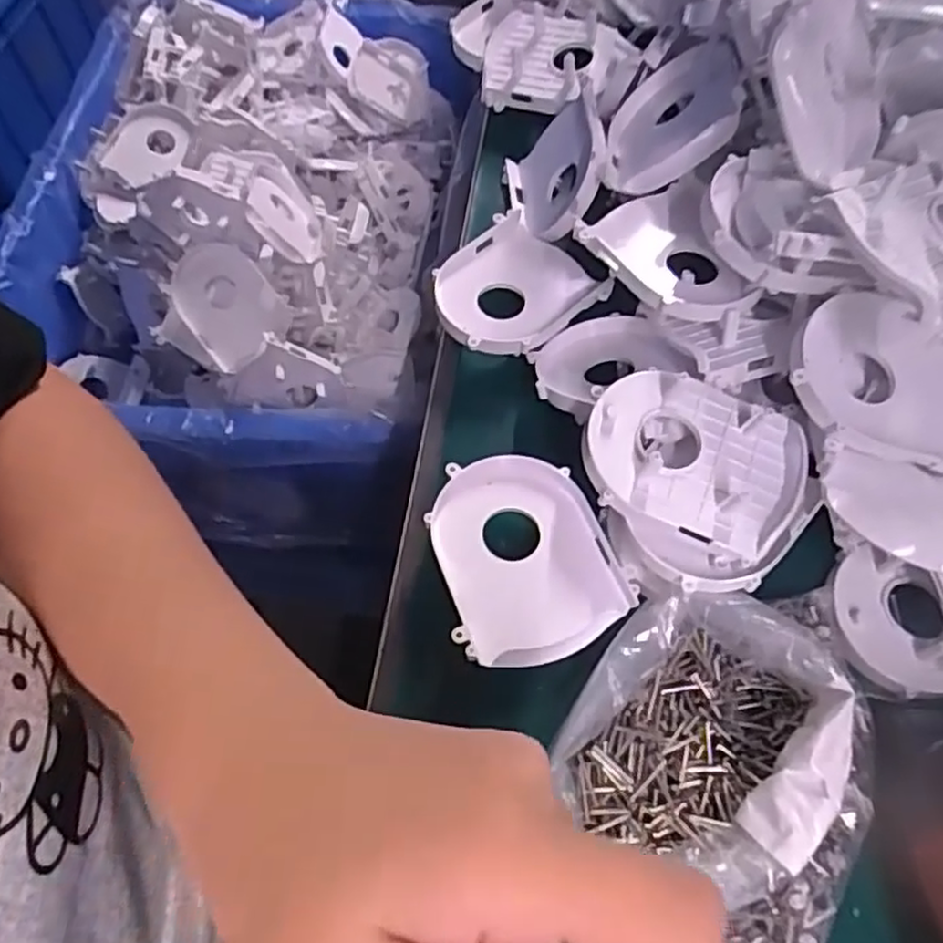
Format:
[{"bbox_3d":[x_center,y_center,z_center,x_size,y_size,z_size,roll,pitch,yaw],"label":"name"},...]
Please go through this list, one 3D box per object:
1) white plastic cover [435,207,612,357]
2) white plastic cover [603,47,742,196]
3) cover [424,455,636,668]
[{"bbox_3d":[0.020,-0.091,0.353,0.077,0.013,0.068,-35,67,-18],"label":"white plastic cover"},{"bbox_3d":[0.095,-0.168,0.340,0.069,0.014,0.073,-21,47,40],"label":"white plastic cover"},{"bbox_3d":[0.021,0.033,0.289,0.067,0.012,0.082,-15,63,-9],"label":"cover"}]

